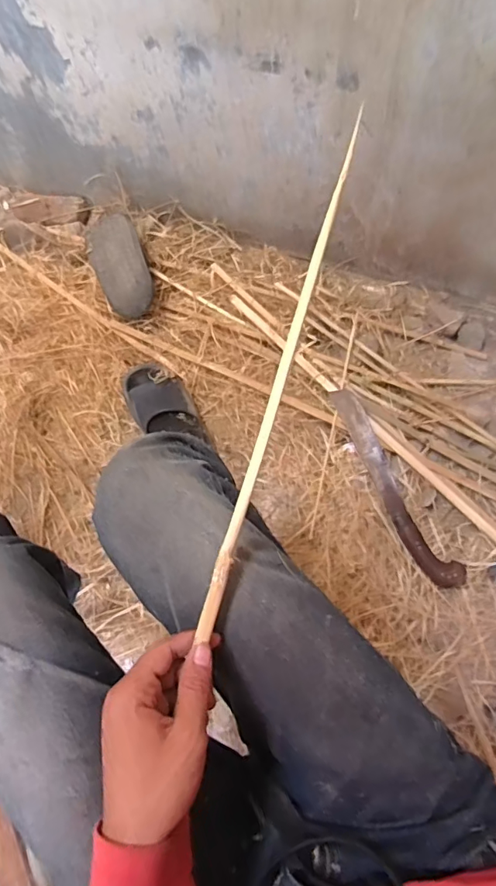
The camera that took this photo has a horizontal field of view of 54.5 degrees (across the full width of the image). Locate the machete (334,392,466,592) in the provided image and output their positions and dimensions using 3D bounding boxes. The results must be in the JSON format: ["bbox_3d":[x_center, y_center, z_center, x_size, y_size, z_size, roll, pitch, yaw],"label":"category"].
[{"bbox_3d":[0.260,0.073,0.885,0.063,0.031,0.403,-23,68,-7],"label":"machete"}]

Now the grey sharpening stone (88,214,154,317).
[{"bbox_3d":[-0.278,-0.387,1.041,0.112,0.059,0.250,-21,68,-6],"label":"grey sharpening stone"}]

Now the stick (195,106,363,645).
[{"bbox_3d":[0.028,-0.056,0.387,0.013,0.010,0.423,16,86,9],"label":"stick"}]

